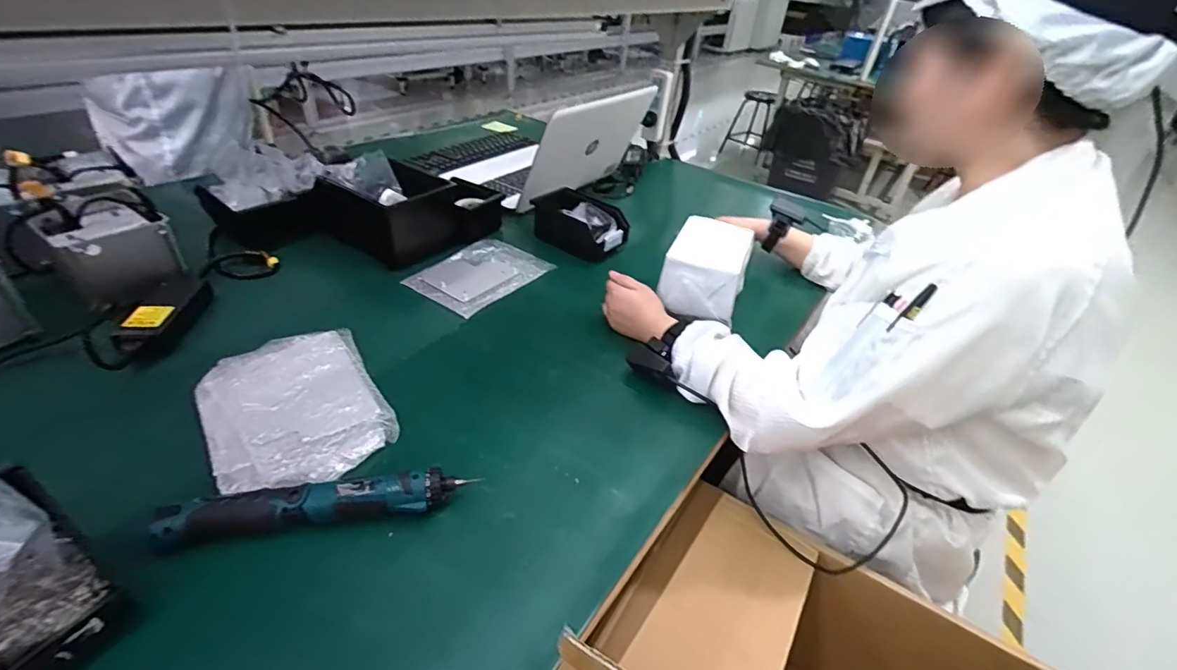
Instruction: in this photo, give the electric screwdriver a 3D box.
[{"bbox_3d":[-0.251,0.165,0.486,0.274,0.043,0.044,-6,38,-15],"label":"electric screwdriver"}]

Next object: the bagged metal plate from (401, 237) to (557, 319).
[{"bbox_3d":[-0.188,-0.109,0.883,0.168,0.013,0.221,26,42,26],"label":"bagged metal plate"}]

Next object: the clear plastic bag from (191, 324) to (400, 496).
[{"bbox_3d":[-0.342,0.079,0.593,0.172,0.025,0.242,-21,44,-31],"label":"clear plastic bag"}]

